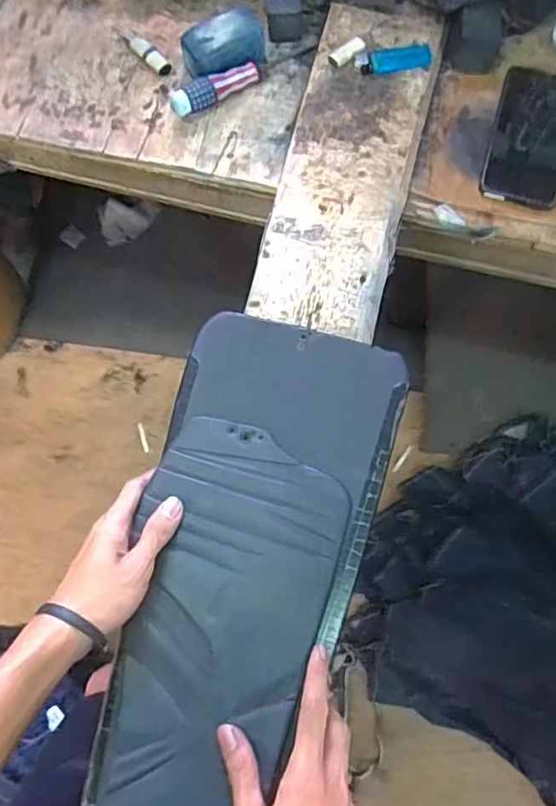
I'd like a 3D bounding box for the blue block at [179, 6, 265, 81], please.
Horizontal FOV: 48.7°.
[{"bbox_3d":[-0.060,-0.380,0.663,0.087,0.049,0.058,-31,75,-8],"label":"blue block"}]

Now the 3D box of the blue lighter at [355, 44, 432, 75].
[{"bbox_3d":[0.122,-0.367,0.653,0.079,0.011,0.029,-8,73,-1],"label":"blue lighter"}]

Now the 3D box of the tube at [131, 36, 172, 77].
[{"bbox_3d":[-0.142,-0.388,0.687,0.017,0.014,0.066,-39,76,-10],"label":"tube"}]

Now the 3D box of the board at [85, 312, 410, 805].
[{"bbox_3d":[-0.032,0.134,0.502,0.185,0.022,0.427,15,72,6],"label":"board"}]

